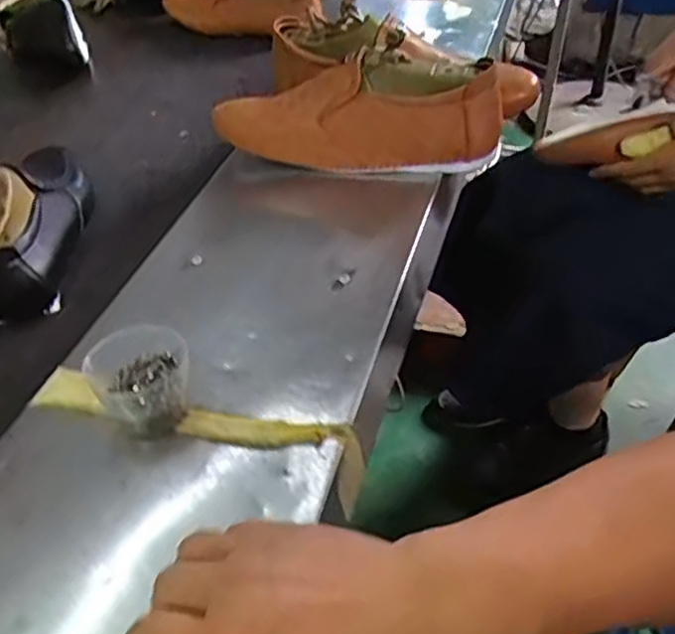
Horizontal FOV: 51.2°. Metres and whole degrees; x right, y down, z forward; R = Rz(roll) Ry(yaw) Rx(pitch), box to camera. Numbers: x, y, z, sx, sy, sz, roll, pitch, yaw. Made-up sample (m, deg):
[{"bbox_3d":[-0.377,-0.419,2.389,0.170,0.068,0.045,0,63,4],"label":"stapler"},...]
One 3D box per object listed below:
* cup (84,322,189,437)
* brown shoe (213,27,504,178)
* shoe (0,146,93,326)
[{"bbox_3d":[-0.122,0.042,0.456,0.059,0.046,0.062,-29,45,-23],"label":"cup"},{"bbox_3d":[0.019,-0.207,0.683,0.276,0.096,0.089,5,43,15],"label":"brown shoe"},{"bbox_3d":[-0.288,-0.112,0.667,0.070,0.105,0.238,-8,41,0],"label":"shoe"}]

